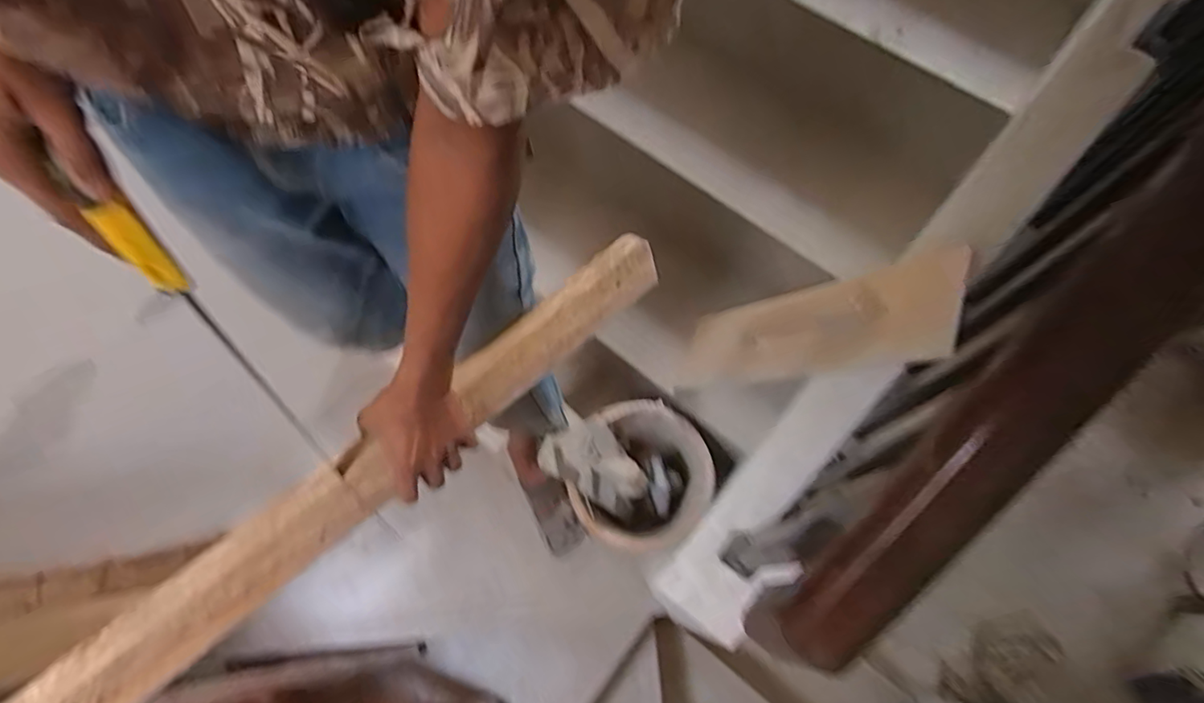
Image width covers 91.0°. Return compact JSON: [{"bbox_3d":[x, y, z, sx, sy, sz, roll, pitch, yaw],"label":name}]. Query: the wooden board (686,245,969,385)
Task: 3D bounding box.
[{"bbox_3d":[0.292,-0.028,0.878,0.028,0.462,0.122,-6,86,-32],"label":"wooden board"}]

